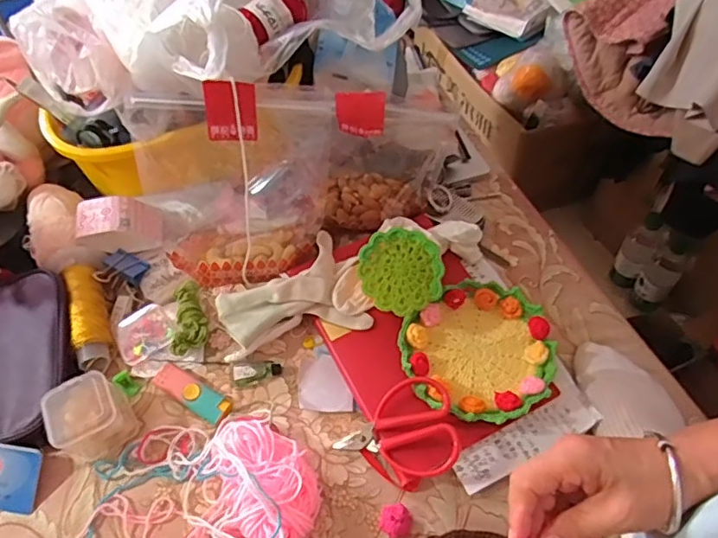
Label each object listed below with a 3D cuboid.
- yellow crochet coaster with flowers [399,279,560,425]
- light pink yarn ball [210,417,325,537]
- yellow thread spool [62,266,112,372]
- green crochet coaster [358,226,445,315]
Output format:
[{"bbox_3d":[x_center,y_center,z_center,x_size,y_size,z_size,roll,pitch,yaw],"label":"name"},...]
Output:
[{"bbox_3d":[0.118,0.077,0.540,0.148,0.020,0.133,-29,60,-17],"label":"yellow crochet coaster with flowers"},{"bbox_3d":[-0.085,0.177,0.467,0.115,0.055,0.089,30,62,20],"label":"light pink yarn ball"},{"bbox_3d":[-0.273,0.047,0.566,0.032,0.029,0.120,-21,58,-12],"label":"yellow thread spool"},{"bbox_3d":[0.040,0.000,0.535,0.075,0.009,0.081,0,73,1],"label":"green crochet coaster"}]

